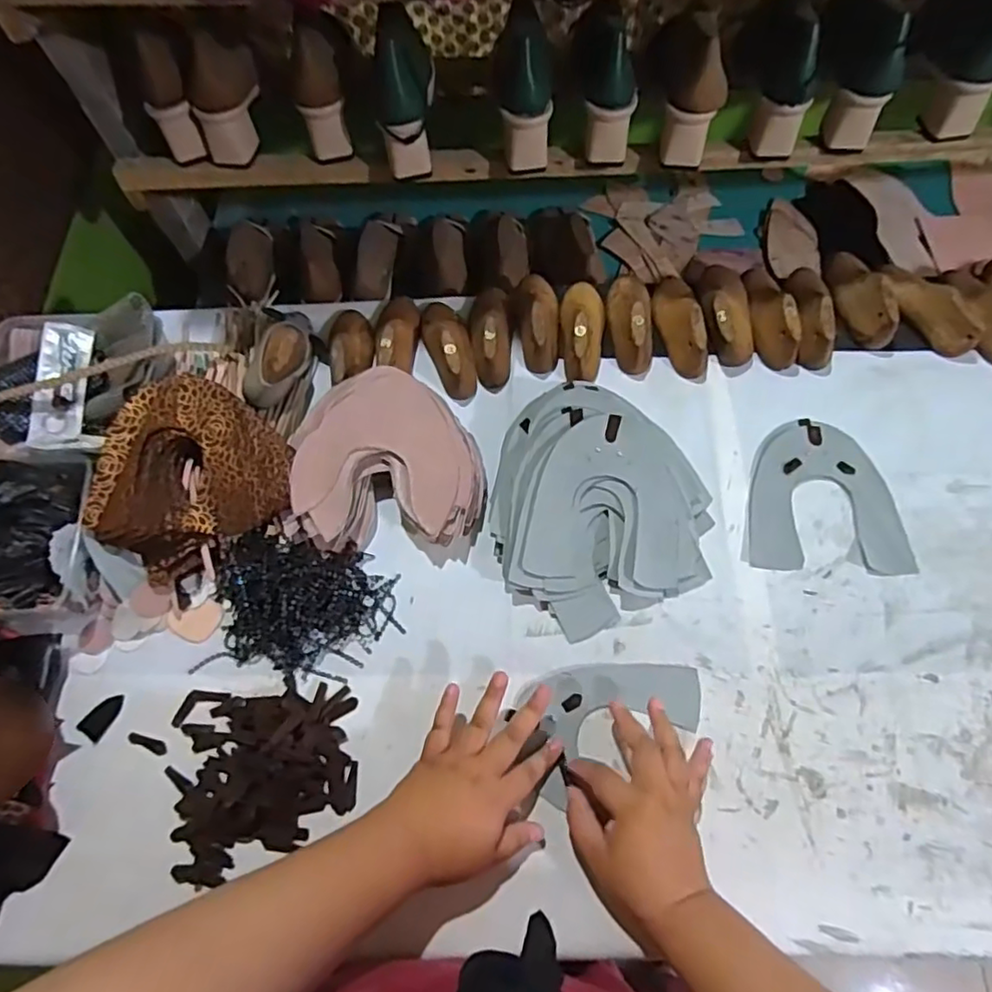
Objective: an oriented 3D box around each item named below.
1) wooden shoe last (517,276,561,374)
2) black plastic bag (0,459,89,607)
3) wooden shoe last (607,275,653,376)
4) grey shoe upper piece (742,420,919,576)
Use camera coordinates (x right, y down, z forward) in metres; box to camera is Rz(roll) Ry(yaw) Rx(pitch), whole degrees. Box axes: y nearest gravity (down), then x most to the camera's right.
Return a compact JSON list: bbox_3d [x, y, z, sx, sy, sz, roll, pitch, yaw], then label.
[{"bbox_3d":[0.048,-0.213,0.744,0.052,0.052,0.138,-3,64,2],"label":"wooden shoe last"},{"bbox_3d":[-0.472,0.024,0.599,0.130,0.067,0.155,8,65,7],"label":"black plastic bag"},{"bbox_3d":[0.160,-0.211,0.740,0.051,0.058,0.135,-2,64,2],"label":"wooden shoe last"},{"bbox_3d":[0.335,-0.003,0.655,0.156,0.008,0.166,2,64,5],"label":"grey shoe upper piece"}]

